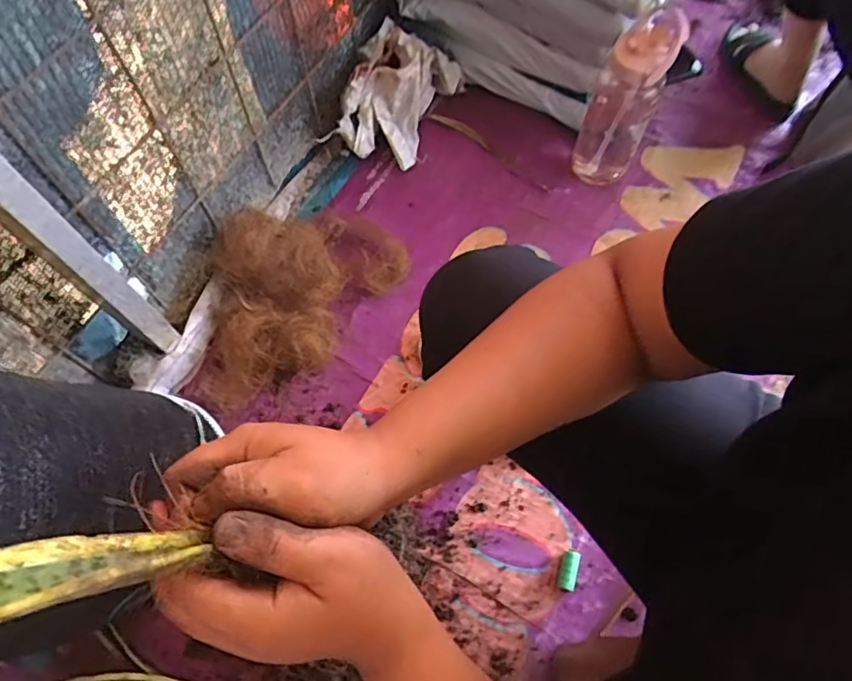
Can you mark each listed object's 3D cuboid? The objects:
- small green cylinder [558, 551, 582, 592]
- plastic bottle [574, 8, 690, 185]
[{"bbox_3d":[0.200,0.318,0.791,0.025,0.016,0.050,15,67,8],"label":"small green cylinder"},{"bbox_3d":[0.342,-0.412,0.988,0.106,0.305,0.105,22,68,10],"label":"plastic bottle"}]

